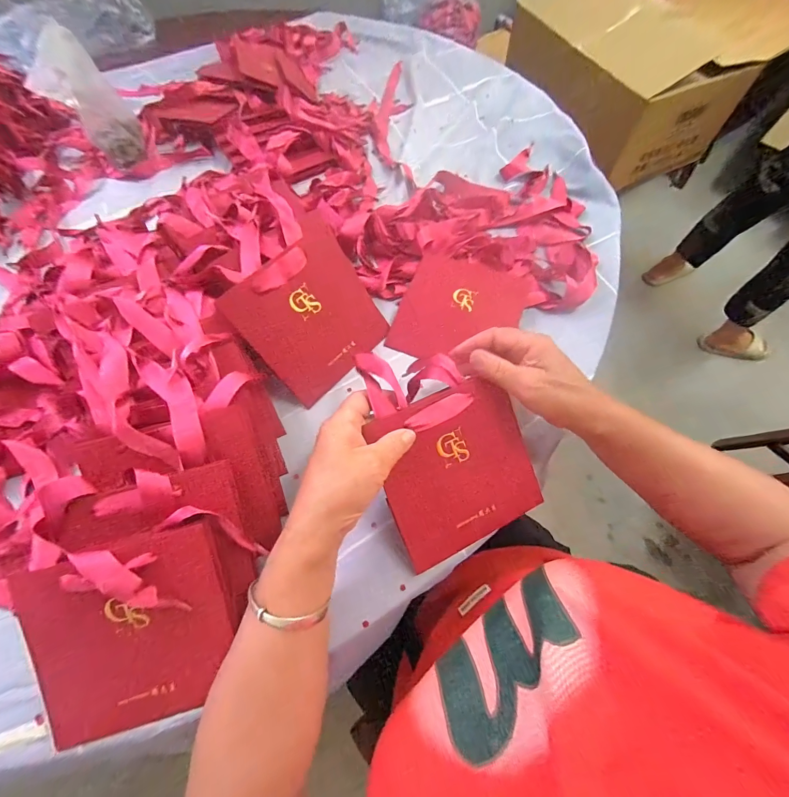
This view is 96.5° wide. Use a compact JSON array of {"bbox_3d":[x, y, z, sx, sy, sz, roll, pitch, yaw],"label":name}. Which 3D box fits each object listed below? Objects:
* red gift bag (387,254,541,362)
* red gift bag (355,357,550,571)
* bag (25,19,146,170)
[{"bbox_3d":[0.081,-0.109,0.420,0.140,0.007,0.152,20,67,11],"label":"red gift bag"},{"bbox_3d":[0.045,0.040,0.327,0.137,0.042,0.184,-23,97,-13],"label":"red gift bag"},{"bbox_3d":[-0.466,-0.457,0.546,0.062,0.145,0.121,-3,74,23],"label":"bag"}]

